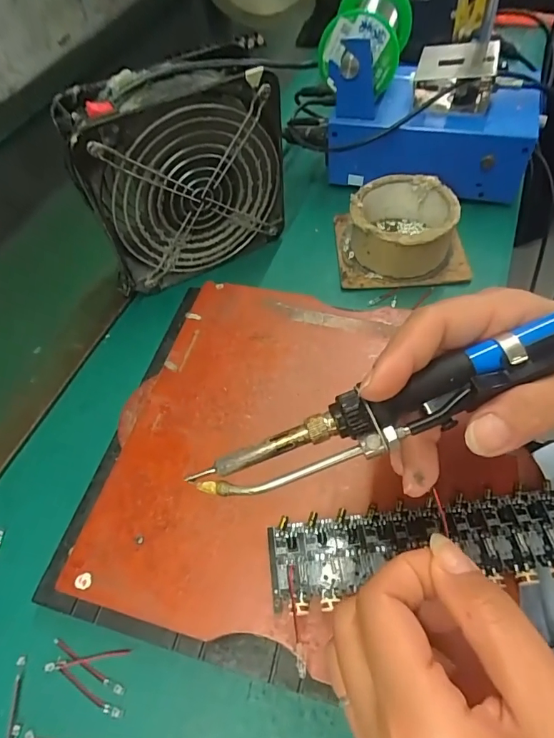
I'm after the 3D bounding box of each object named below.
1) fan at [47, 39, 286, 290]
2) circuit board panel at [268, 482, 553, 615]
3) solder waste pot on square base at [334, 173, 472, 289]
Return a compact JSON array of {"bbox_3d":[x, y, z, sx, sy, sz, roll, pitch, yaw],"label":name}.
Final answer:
[{"bbox_3d":[-0.070,-0.148,0.350,0.152,0.153,0.053,-28,57,-14],"label":"fan"},{"bbox_3d":[0.078,0.090,0.223,0.163,0.005,0.044,-8,55,1],"label":"circuit board panel"},{"bbox_3d":[0.109,-0.123,0.383,0.110,0.049,0.094,-5,55,2],"label":"solder waste pot on square base"}]

